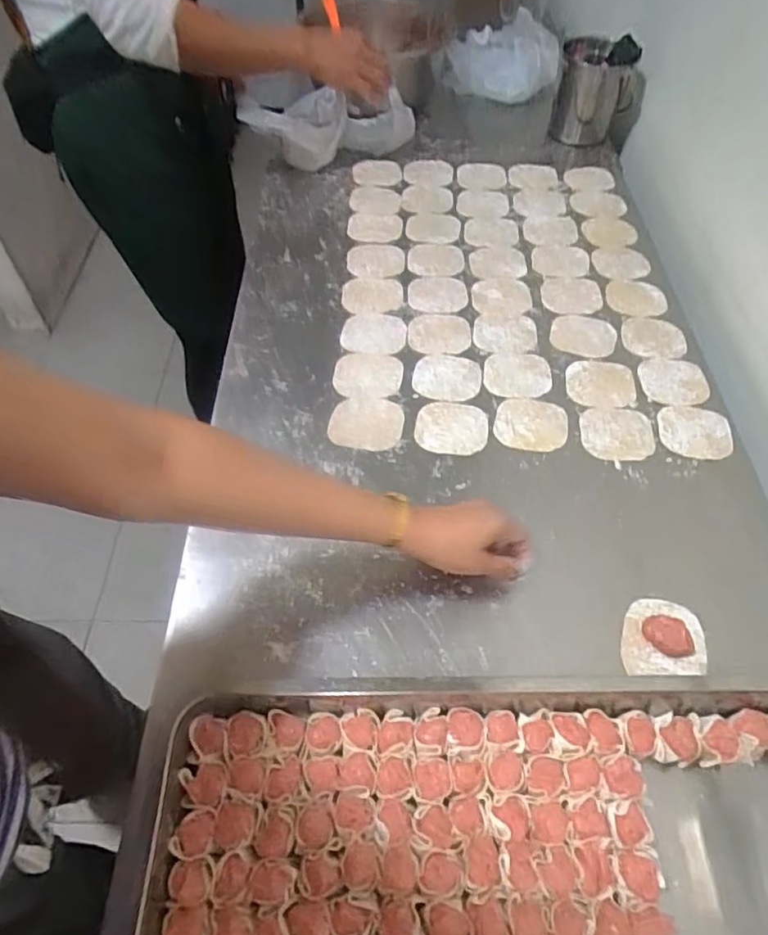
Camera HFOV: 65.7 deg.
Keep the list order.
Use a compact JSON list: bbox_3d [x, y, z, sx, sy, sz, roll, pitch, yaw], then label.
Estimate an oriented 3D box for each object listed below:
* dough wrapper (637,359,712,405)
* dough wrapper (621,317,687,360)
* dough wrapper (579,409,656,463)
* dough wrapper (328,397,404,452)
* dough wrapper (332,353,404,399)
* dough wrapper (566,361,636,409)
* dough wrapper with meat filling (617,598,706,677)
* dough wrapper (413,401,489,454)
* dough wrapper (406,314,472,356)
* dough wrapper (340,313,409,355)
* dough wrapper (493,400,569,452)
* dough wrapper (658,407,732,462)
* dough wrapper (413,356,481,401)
[{"bbox_3d":[0.359,-0.107,0.736,0.081,0.005,0.081,1,54,-1],"label":"dough wrapper"},{"bbox_3d":[0.355,-0.171,0.784,0.080,0.009,0.080,1,54,-1],"label":"dough wrapper"},{"bbox_3d":[0.269,-0.038,0.683,0.084,0.005,0.076,2,54,0],"label":"dough wrapper"},{"bbox_3d":[-0.019,-0.052,0.687,0.081,0.007,0.077,11,57,8],"label":"dough wrapper"},{"bbox_3d":[-0.020,-0.112,0.730,0.083,0.005,0.077,5,54,2],"label":"dough wrapper"},{"bbox_3d":[0.265,-0.101,0.729,0.081,0.005,0.078,7,54,3],"label":"dough wrapper"},{"bbox_3d":[0.255,0.152,0.541,0.077,0.012,0.068,3,54,0],"label":"dough wrapper with meat filling"},{"bbox_3d":[0.078,-0.044,0.683,0.082,0.005,0.074,8,58,2],"label":"dough wrapper"},{"bbox_3d":[0.074,-0.174,0.775,0.082,0.004,0.078,-1,54,-3],"label":"dough wrapper"},{"bbox_3d":[-0.012,-0.175,0.777,0.081,0.005,0.081,1,54,-1],"label":"dough wrapper"},{"bbox_3d":[0.171,-0.049,0.688,0.083,0.008,0.072,5,54,2],"label":"dough wrapper"},{"bbox_3d":[0.360,-0.040,0.688,0.083,0.010,0.071,5,54,1],"label":"dough wrapper"},{"bbox_3d":[0.078,-0.110,0.730,0.081,0.004,0.077,10,54,5],"label":"dough wrapper"}]

